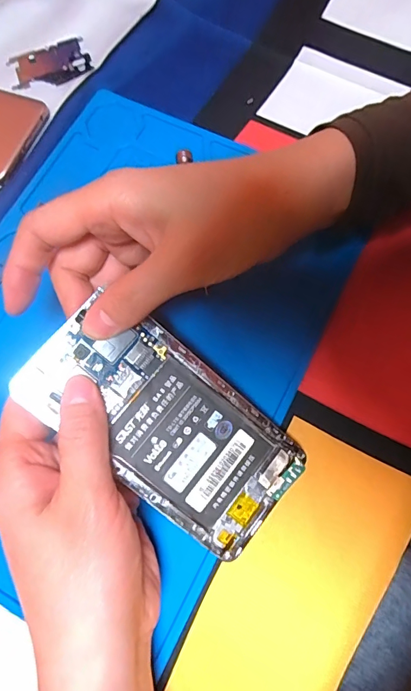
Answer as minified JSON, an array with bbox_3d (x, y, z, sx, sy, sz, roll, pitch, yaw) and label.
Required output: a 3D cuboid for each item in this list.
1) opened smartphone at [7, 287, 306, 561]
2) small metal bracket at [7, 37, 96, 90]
[{"bbox_3d":[-0.018,0.041,0.214,0.140,0.005,0.069,40,78,-9],"label":"opened smartphone"},{"bbox_3d":[-0.123,-0.223,0.337,0.063,0.004,0.042,-16,74,-3],"label":"small metal bracket"}]

